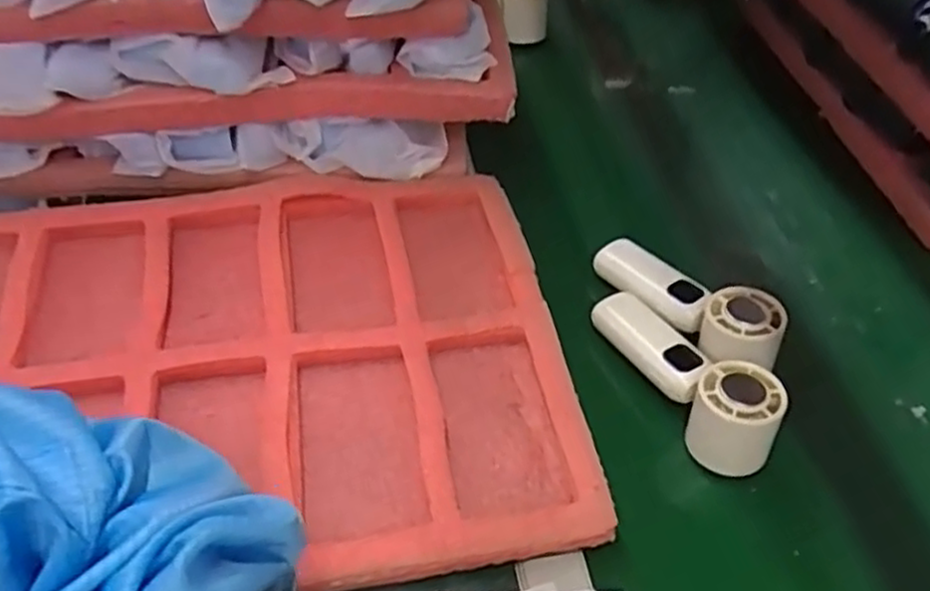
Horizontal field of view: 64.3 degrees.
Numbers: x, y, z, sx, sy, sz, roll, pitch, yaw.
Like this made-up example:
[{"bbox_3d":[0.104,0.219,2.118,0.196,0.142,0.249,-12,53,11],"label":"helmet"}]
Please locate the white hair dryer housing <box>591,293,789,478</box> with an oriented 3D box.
[{"bbox_3d":[0.153,0.049,0.515,0.060,0.058,0.156,-14,50,-17],"label":"white hair dryer housing"}]

